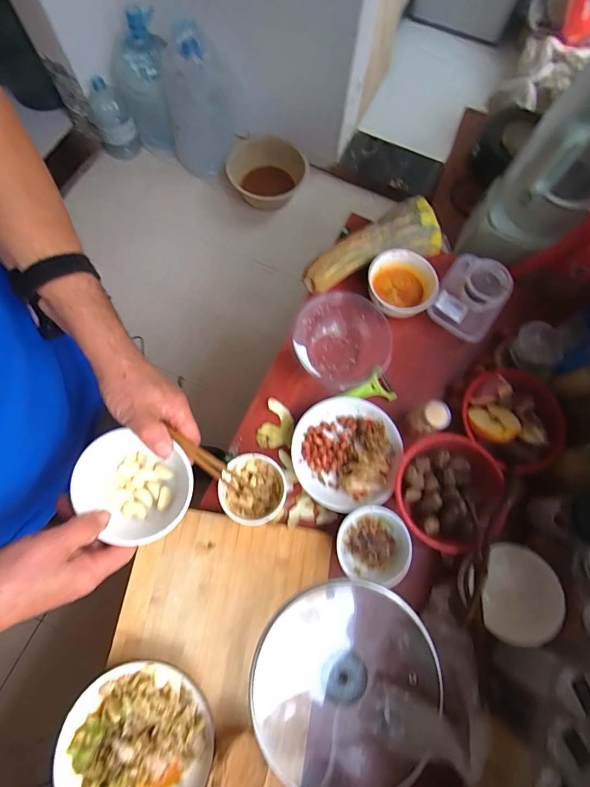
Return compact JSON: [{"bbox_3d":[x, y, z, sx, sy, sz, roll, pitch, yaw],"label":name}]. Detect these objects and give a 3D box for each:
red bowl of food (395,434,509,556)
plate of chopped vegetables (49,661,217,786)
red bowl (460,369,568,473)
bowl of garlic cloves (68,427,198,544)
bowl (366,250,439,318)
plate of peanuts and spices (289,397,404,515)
[{"bbox_3d":[0.258,0.171,0.638,0.180,0.090,0.188,1,73,-2],"label":"red bowl of food"},{"bbox_3d":[-0.211,0.474,0.512,0.192,0.043,0.194,1,73,-2],"label":"plate of chopped vegetables"},{"bbox_3d":[0.384,0.042,0.663,0.167,0.084,0.175,1,73,-2],"label":"red bowl"},{"bbox_3d":[-0.164,0.097,0.388,0.097,0.061,0.097,19,73,3],"label":"bowl of garlic cloves"},{"bbox_3d":[0.202,-0.203,0.733,0.129,0.072,0.122,1,73,-2],"label":"bowl"},{"bbox_3d":[0.086,0.102,0.651,0.178,0.032,0.185,1,73,-2],"label":"plate of peanuts and spices"}]

